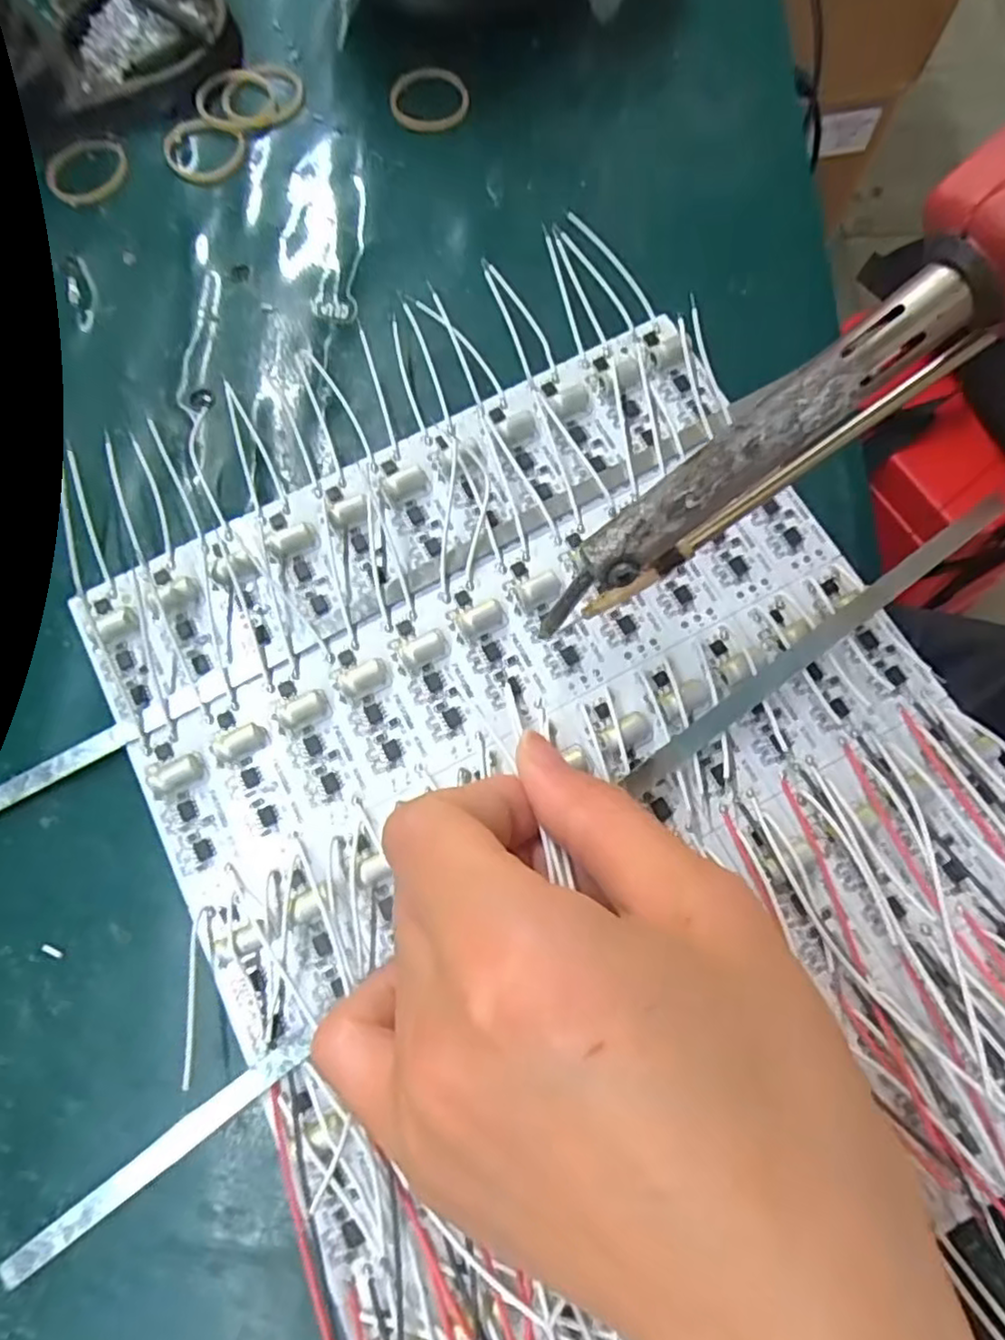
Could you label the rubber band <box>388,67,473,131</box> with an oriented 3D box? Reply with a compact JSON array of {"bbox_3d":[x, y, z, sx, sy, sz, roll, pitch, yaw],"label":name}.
[{"bbox_3d":[-0.027,-0.212,0.249,0.030,0.005,0.031,4,72,3],"label":"rubber band"}]

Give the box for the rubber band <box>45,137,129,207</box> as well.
[{"bbox_3d":[-0.153,-0.185,0.246,0.030,0.004,0.029,0,72,2],"label":"rubber band"}]

